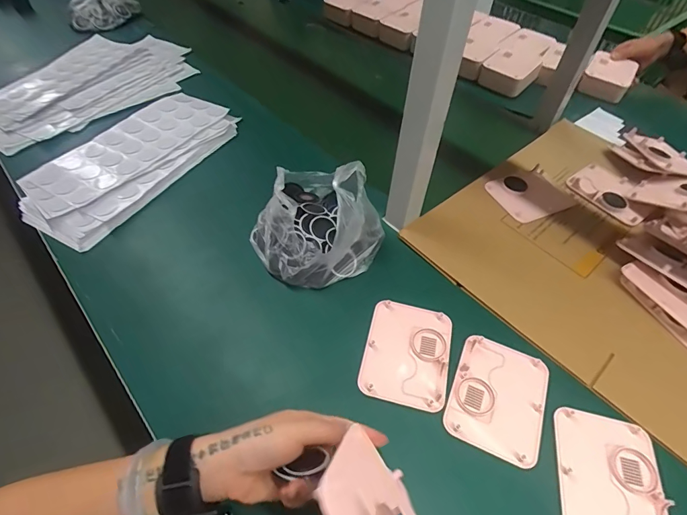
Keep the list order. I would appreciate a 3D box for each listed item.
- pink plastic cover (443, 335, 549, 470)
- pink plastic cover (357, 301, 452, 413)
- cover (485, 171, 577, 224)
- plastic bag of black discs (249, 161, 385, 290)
[{"bbox_3d":[0.171,0.153,0.434,0.095,0.010,0.122,22,53,14],"label":"pink plastic cover"},{"bbox_3d":[0.075,0.109,0.463,0.095,0.008,0.123,14,51,8],"label":"pink plastic cover"},{"bbox_3d":[0.304,-0.103,0.638,0.122,0.009,0.093,-19,54,-18],"label":"cover"},{"bbox_3d":[-0.048,-0.070,0.532,0.159,0.109,0.194,-35,61,-28],"label":"plastic bag of black discs"}]

